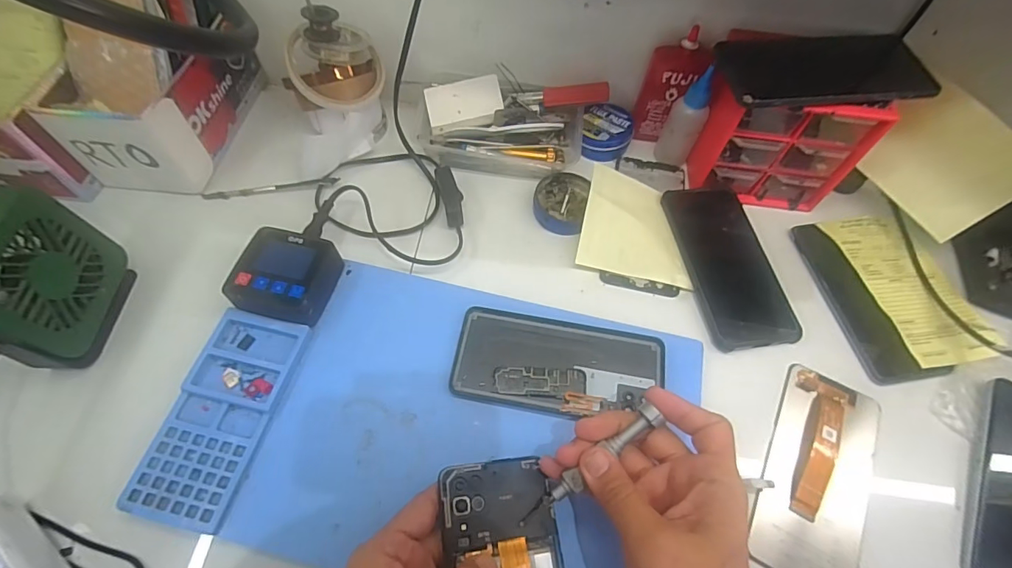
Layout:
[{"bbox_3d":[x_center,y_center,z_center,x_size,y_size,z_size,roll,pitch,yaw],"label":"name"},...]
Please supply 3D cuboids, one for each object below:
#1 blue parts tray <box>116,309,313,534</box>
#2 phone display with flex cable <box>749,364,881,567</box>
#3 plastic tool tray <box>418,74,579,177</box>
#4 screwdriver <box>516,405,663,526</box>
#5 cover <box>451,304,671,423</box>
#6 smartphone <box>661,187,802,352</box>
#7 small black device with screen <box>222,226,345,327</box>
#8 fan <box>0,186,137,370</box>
[{"bbox_3d":[-0.206,0.092,0.340,0.071,0.008,0.149,13,62,4],"label":"blue parts tray"},{"bbox_3d":[0.232,0.137,0.343,0.069,0.009,0.158,28,64,12],"label":"phone display with flex cable"},{"bbox_3d":[-0.007,-0.164,0.484,0.169,0.038,0.096,9,62,2],"label":"plastic tool tray"},{"bbox_3d":[0.053,0.115,0.295,0.110,0.020,0.015,-40,69,-2],"label":"screwdriver"},{"bbox_3d":[0.041,0.064,0.370,0.160,0.008,0.078,11,62,3],"label":"cover"},{"bbox_3d":[0.205,-0.020,0.436,0.080,0.012,0.166,-7,63,-7],"label":"smartphone"},{"bbox_3d":[-0.180,-0.006,0.385,0.073,0.031,0.072,11,62,3],"label":"small black device with screen"},{"bbox_3d":[-0.333,0.003,0.335,0.041,0.122,0.105,5,62,0],"label":"fan"}]

